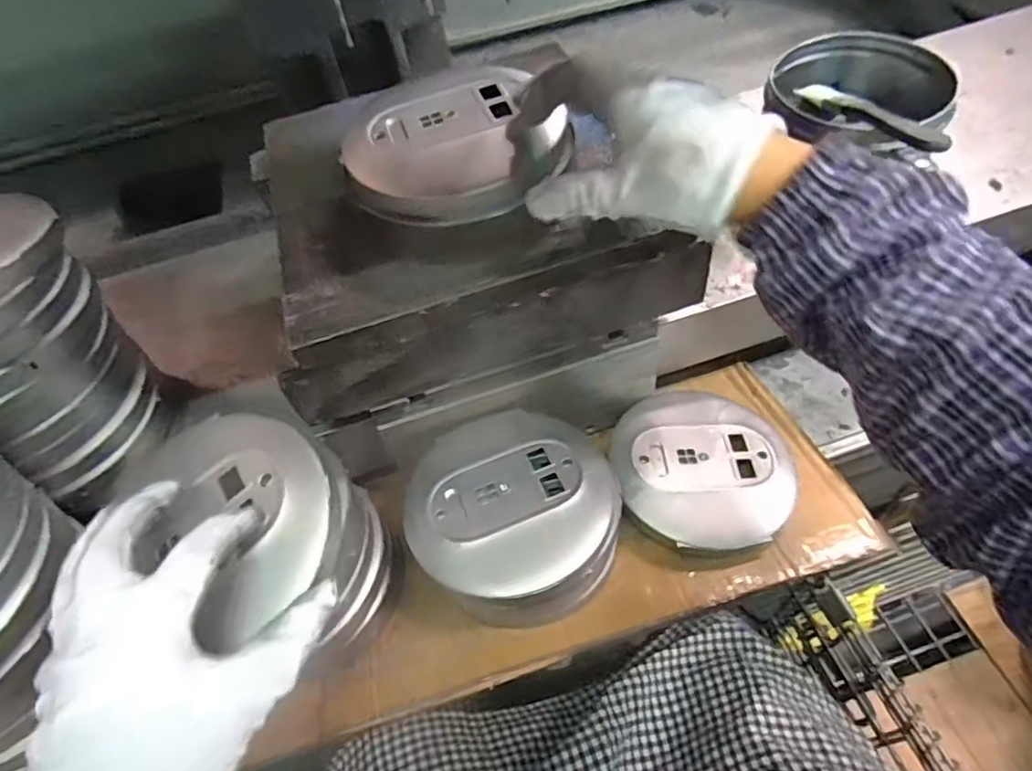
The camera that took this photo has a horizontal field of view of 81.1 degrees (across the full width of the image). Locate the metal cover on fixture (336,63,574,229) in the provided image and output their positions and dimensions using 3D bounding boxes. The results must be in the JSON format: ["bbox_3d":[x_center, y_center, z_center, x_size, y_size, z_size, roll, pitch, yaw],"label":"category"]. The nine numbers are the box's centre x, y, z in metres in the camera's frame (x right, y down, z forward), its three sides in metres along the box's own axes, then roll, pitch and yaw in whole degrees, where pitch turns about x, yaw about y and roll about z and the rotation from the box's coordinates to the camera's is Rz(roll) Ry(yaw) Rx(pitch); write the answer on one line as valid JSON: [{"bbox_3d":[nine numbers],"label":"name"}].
[{"bbox_3d":[-0.036,-0.154,0.367,0.132,0.022,0.131,-10,56,-2],"label":"metal cover on fixture"}]

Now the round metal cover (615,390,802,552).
[{"bbox_3d":[0.140,0.058,0.454,0.129,0.017,0.128,-2,56,3],"label":"round metal cover"}]

